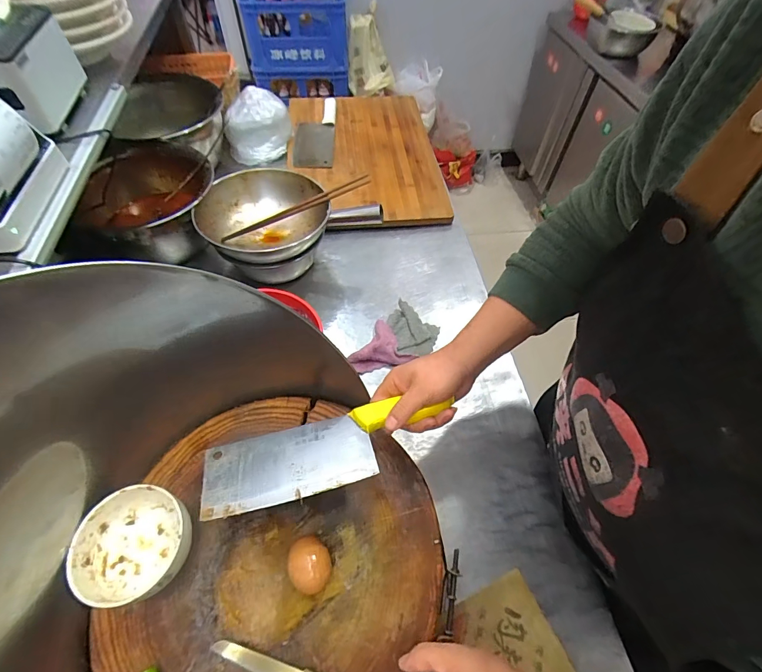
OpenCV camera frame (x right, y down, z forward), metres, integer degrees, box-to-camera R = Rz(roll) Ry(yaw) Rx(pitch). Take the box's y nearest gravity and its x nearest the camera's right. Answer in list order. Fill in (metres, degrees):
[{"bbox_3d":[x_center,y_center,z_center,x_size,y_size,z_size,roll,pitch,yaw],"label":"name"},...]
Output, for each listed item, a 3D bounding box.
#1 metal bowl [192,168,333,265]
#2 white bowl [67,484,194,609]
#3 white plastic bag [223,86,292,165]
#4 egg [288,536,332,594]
[{"bbox_3d":[-0.219,-0.213,0.723,0.224,0.081,0.224,1,55,-1],"label":"metal bowl"},{"bbox_3d":[-0.257,0.221,0.407,0.099,0.053,0.105,1,55,-1],"label":"white bowl"},{"bbox_3d":[-0.306,-0.523,0.967,0.161,0.117,0.115,-13,57,-10],"label":"white plastic bag"},{"bbox_3d":[-0.074,0.239,0.405,0.041,0.037,0.050,-9,56,-8],"label":"egg"}]

